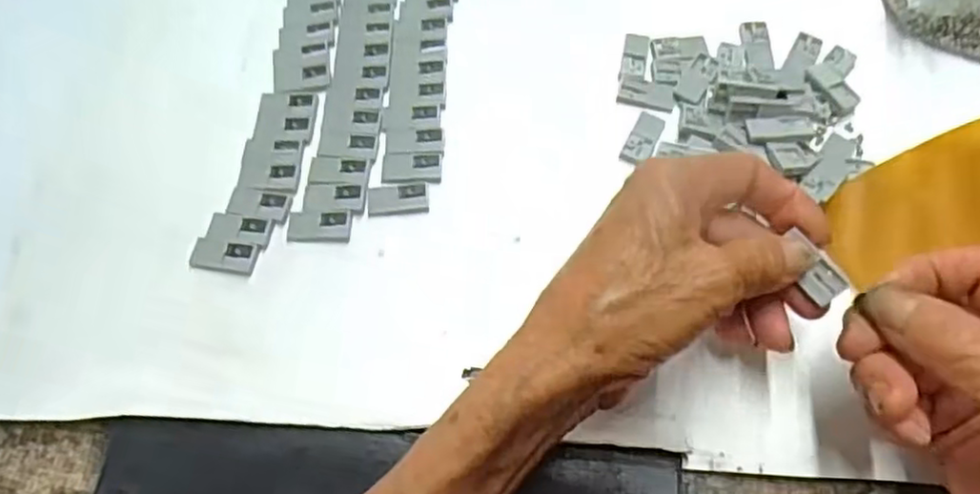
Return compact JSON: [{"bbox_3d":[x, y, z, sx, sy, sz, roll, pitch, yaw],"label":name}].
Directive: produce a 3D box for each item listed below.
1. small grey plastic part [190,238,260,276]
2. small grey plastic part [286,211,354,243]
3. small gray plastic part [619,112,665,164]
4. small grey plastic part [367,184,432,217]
[{"bbox_3d":[-0.116,0.004,0.292,0.027,0.004,0.014,8,67,3],"label":"small grey plastic part"},{"bbox_3d":[-0.076,-0.010,0.298,0.028,0.004,0.015,-1,67,-1],"label":"small grey plastic part"},{"bbox_3d":[0.073,-0.051,0.318,0.013,0.004,0.029,27,69,10],"label":"small gray plastic part"},{"bbox_3d":[-0.042,-0.022,0.304,0.027,0.004,0.013,-5,67,-3],"label":"small grey plastic part"}]

